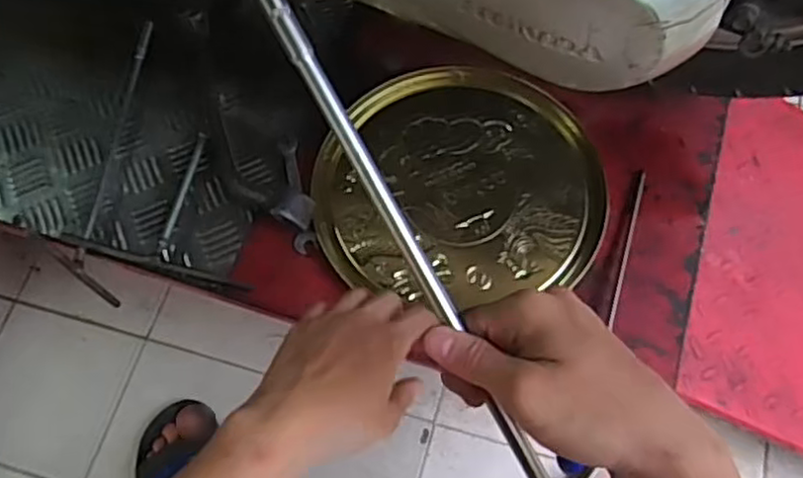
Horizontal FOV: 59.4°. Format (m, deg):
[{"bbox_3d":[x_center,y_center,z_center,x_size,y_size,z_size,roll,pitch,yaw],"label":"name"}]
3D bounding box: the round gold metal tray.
[{"bbox_3d":[0.050,-0.057,0.652,0.254,0.015,0.235,-1,67,2],"label":"round gold metal tray"}]

